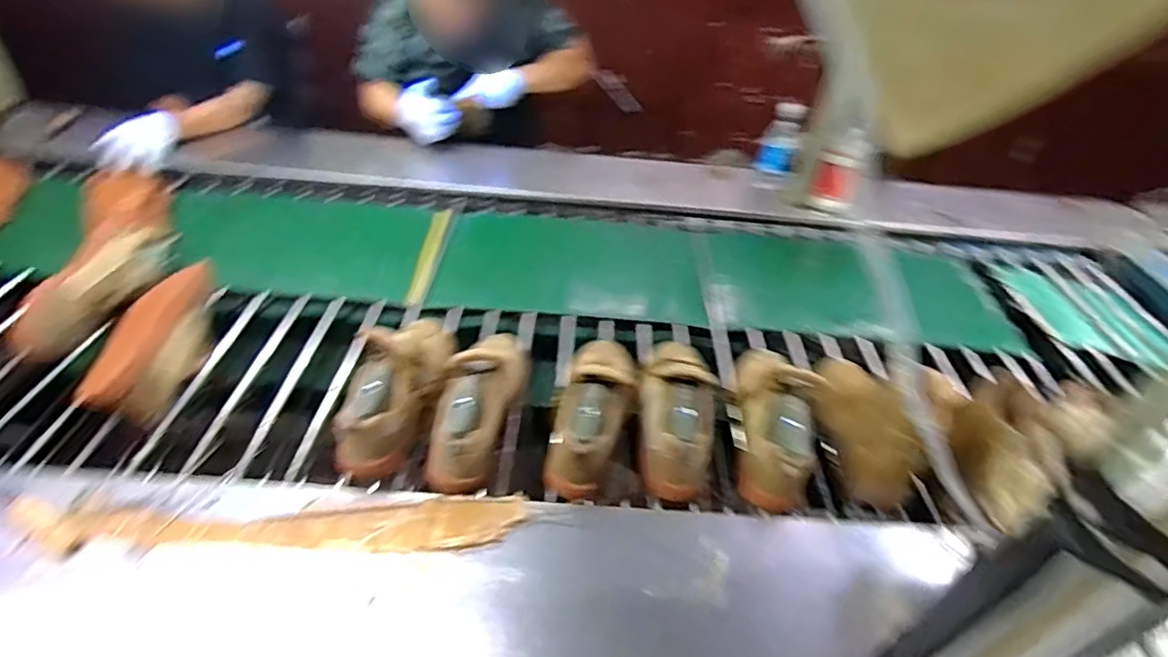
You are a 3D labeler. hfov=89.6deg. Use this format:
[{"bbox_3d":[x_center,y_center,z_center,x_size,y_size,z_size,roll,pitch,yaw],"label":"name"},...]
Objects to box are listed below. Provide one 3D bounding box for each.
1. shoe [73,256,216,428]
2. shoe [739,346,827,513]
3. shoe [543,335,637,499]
[{"bbox_3d":[-0.673,0.017,0.925,0.110,0.106,0.256,7,58,2],"label":"shoe"},{"bbox_3d":[0.284,0.111,0.863,0.112,0.116,0.285,15,43,11],"label":"shoe"},{"bbox_3d":[0.021,0.093,0.879,0.105,0.121,0.287,10,42,5],"label":"shoe"}]

